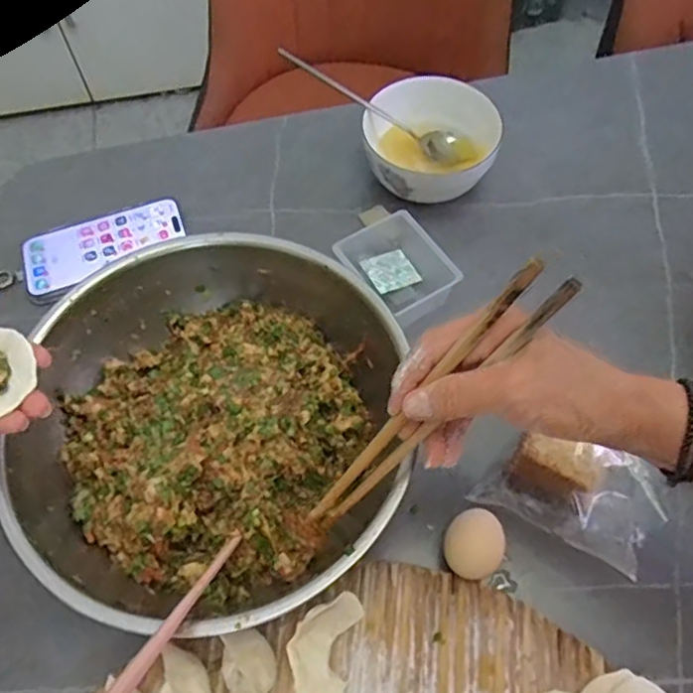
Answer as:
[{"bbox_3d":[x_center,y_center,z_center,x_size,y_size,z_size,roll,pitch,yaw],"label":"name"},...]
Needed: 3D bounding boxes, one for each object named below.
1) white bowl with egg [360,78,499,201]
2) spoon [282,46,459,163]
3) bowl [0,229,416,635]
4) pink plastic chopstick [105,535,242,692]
[{"bbox_3d":[0.079,-0.192,0.584,0.124,0.069,0.135,0,61,0],"label":"white bowl with egg"},{"bbox_3d":[0.028,-0.228,0.566,0.195,0.022,0.030,21,56,-25],"label":"spoon"},{"bbox_3d":[-0.091,0.051,0.425,0.244,0.089,0.256,0,61,0],"label":"bowl"},{"bbox_3d":[-0.087,0.140,0.303,0.008,0.166,0.012,16,104,9],"label":"pink plastic chopstick"}]

